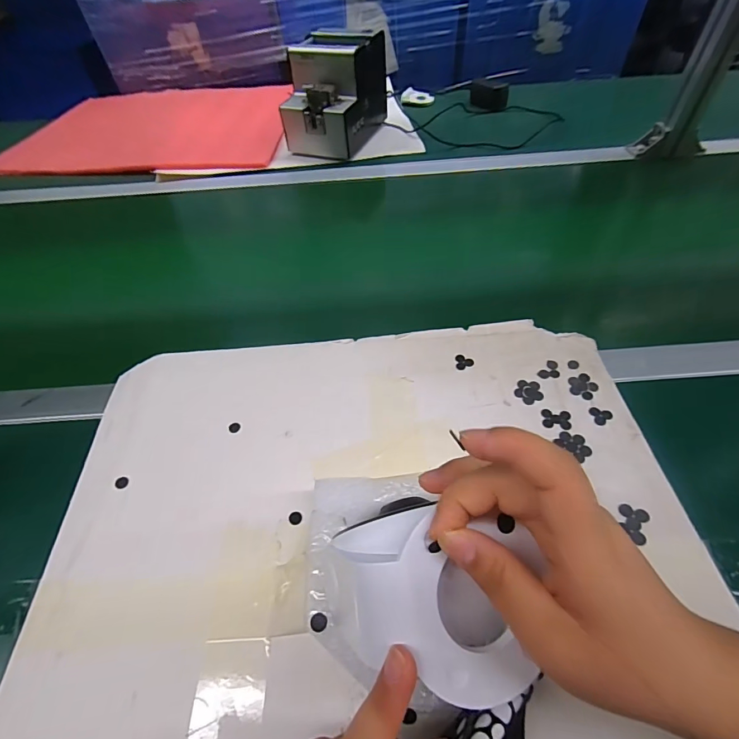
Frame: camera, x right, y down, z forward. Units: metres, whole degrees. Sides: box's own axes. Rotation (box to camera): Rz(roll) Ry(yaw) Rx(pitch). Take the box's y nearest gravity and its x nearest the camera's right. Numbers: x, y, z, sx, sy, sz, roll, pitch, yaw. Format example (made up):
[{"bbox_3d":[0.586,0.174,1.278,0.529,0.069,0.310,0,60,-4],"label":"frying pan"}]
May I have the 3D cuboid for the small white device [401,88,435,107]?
[{"bbox_3d":[0.107,-0.600,0.877,0.071,0.028,0.026,1,52,5],"label":"small white device"}]

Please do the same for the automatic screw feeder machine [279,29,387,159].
[{"bbox_3d":[-0.059,-0.491,0.711,0.123,0.146,0.188,19,56,18],"label":"automatic screw feeder machine"}]

